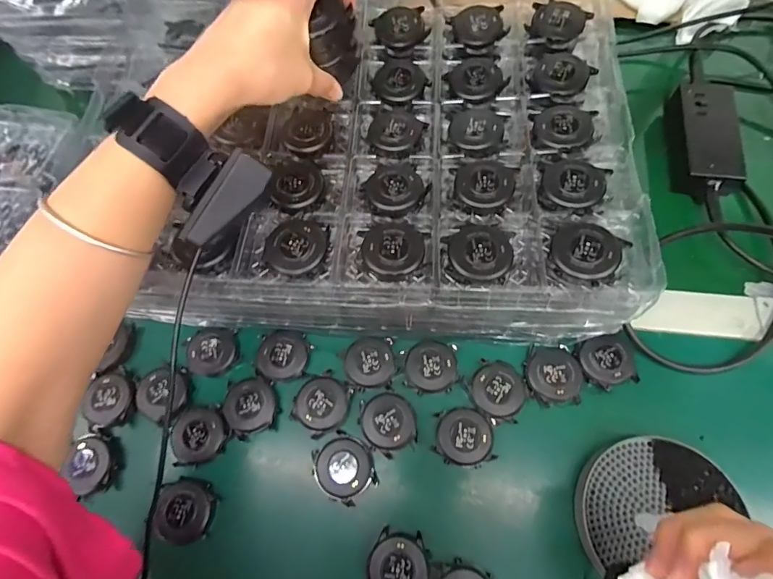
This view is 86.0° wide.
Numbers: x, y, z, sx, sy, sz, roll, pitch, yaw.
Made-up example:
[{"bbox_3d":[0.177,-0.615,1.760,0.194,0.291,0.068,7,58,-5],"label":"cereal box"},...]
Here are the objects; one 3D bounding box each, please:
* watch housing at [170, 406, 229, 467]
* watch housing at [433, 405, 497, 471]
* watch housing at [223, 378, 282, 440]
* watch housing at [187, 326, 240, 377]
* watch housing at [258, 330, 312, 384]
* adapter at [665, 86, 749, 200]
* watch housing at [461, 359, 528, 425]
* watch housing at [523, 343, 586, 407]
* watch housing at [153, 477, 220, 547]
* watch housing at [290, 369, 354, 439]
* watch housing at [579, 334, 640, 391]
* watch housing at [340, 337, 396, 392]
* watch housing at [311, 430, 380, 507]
[{"bbox_3d":[-0.156,0.122,0.346,0.046,0.010,0.045,-2,67,2],"label":"watch housing"},{"bbox_3d":[0.063,0.118,0.332,0.046,0.006,0.043,8,68,6],"label":"watch housing"},{"bbox_3d":[-0.116,0.099,0.353,0.043,0.009,0.048,-20,68,-5],"label":"watch housing"},{"bbox_3d":[-0.156,0.056,0.373,0.041,0.018,0.041,-1,67,3],"label":"watch housing"},{"bbox_3d":[-0.092,0.058,0.369,0.045,0.010,0.045,-10,67,-1],"label":"watch housing"},{"bbox_3d":[0.321,-0.150,0.418,0.060,0.031,0.126,7,68,6],"label":"adapter"},{"bbox_3d":[0.093,0.084,0.347,0.047,0.011,0.046,-43,72,-14],"label":"watch housing"},{"bbox_3d":[0.141,0.071,0.347,0.046,0.009,0.047,-1,67,3],"label":"watch housing"},{"bbox_3d":[-0.158,0.172,0.323,0.045,0.014,0.043,11,68,7],"label":"watch housing"},{"bbox_3d":[-0.054,0.096,0.349,0.044,0.007,0.048,37,74,16],"label":"watch housing"},{"bbox_3d":[0.187,0.060,0.348,0.042,0.010,0.043,-1,67,3],"label":"watch housing"},{"bbox_3d":[-0.015,0.064,0.362,0.044,0.009,0.043,-4,67,1],"label":"watch housing"},{"bbox_3d":[-0.033,0.141,0.329,0.047,0.012,0.048,-39,71,-13],"label":"watch housing"}]

